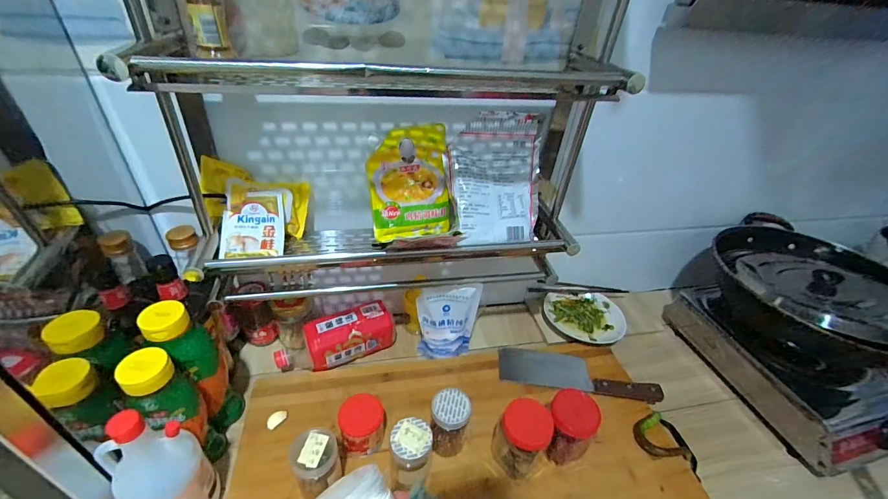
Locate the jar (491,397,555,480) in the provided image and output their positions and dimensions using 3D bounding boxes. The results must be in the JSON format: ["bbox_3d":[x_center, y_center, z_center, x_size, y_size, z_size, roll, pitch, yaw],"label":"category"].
[{"bbox_3d":[0.113,0.281,0.559,0.070,0.109,0.069,3,38,-3],"label":"jar"}]

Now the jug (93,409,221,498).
[{"bbox_3d":[-0.340,0.273,0.454,0.074,0.218,0.087,22,41,21],"label":"jug"}]

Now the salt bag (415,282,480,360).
[{"bbox_3d":[0.005,0.136,0.700,0.109,0.175,0.037,2,38,-4],"label":"salt bag"}]

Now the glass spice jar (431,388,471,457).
[{"bbox_3d":[0.008,0.268,0.574,0.056,0.102,0.058,3,38,-3],"label":"glass spice jar"}]

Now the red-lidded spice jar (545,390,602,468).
[{"bbox_3d":[0.188,0.273,0.570,0.068,0.115,0.068,3,38,-3],"label":"red-lidded spice jar"}]

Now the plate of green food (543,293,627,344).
[{"bbox_3d":[0.314,0.158,0.851,0.175,0.032,0.158,-1,38,-9],"label":"plate of green food"}]

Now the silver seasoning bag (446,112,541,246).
[{"bbox_3d":[0.094,-0.118,0.628,0.166,0.211,0.043,-3,-4,-16],"label":"silver seasoning bag"}]

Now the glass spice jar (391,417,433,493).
[{"bbox_3d":[-0.047,0.294,0.533,0.058,0.105,0.069,6,38,1],"label":"glass spice jar"}]

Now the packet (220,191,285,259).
[{"bbox_3d":[-0.290,-0.036,0.570,0.088,0.019,0.100,-2,82,-7],"label":"packet"}]

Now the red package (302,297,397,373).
[{"bbox_3d":[-0.174,0.161,0.717,0.166,0.072,0.068,-14,42,-23],"label":"red package"}]

